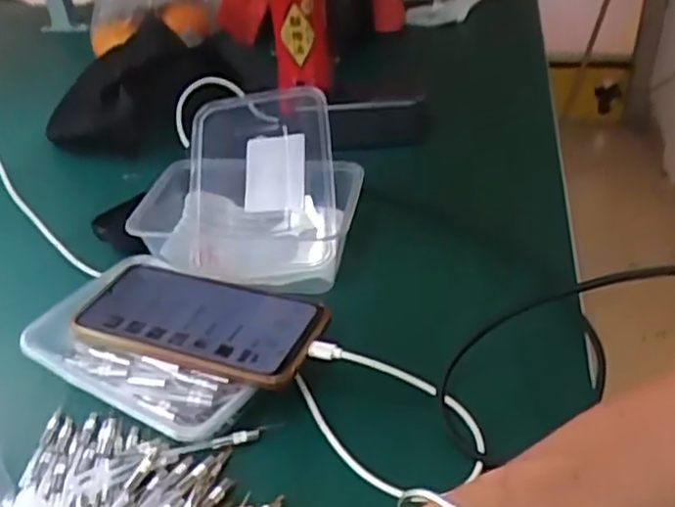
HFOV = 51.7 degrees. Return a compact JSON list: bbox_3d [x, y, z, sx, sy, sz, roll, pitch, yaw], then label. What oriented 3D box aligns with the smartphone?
[{"bbox_3d":[-0.092,0.043,0.467,0.168,0.010,0.077,10,37,24],"label":"smartphone"}]

